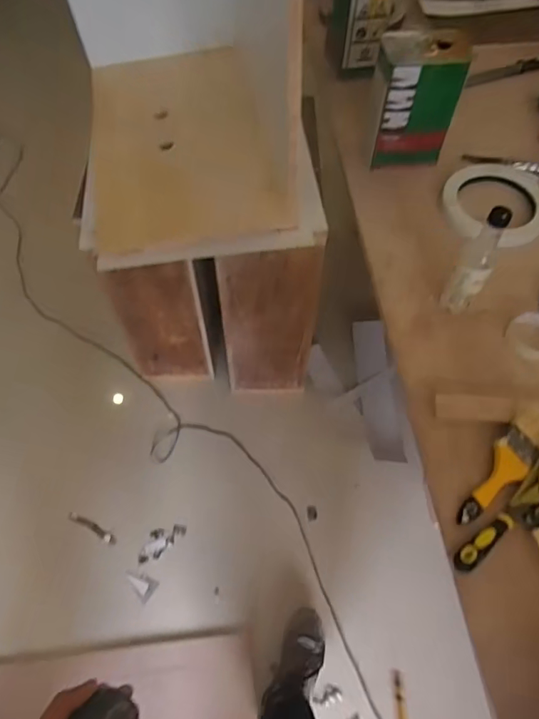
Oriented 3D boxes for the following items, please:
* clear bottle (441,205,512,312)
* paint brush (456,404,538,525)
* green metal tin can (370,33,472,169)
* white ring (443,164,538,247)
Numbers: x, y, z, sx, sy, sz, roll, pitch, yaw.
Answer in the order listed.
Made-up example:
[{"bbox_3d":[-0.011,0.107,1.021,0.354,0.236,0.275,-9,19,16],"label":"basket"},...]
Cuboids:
[{"bbox_3d":[0.333,-0.152,0.800,0.055,0.201,0.056,30,63,17],"label":"clear bottle"},{"bbox_3d":[0.343,0.149,0.711,0.056,0.017,0.215,40,67,21],"label":"paint brush"},{"bbox_3d":[0.286,-0.512,0.990,0.162,0.223,0.100,-1,59,-1],"label":"green metal tin can"},{"bbox_3d":[0.463,-0.328,0.999,0.198,0.027,0.211,0,59,0],"label":"white ring"}]

